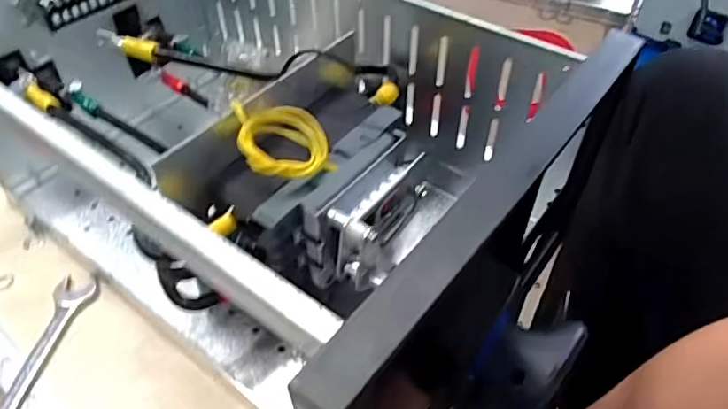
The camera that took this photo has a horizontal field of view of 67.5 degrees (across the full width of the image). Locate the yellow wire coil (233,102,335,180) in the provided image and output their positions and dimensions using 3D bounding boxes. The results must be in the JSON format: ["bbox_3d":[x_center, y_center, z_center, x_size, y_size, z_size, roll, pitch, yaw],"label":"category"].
[{"bbox_3d":[-0.049,-0.037,0.333,0.053,0.022,0.054,13,48,-15],"label":"yellow wire coil"}]

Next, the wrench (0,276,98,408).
[{"bbox_3d":[-0.231,0.110,0.380,0.028,0.011,0.144,6,46,7],"label":"wrench"}]

